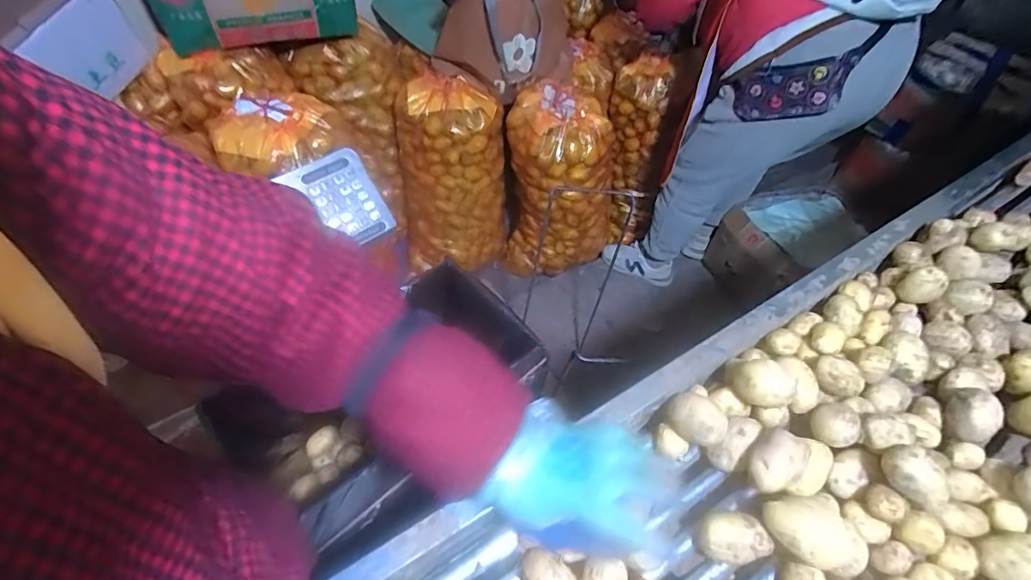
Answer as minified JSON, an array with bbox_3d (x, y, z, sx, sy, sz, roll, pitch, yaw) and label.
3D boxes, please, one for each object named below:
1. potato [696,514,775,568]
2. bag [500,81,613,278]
[{"bbox_3d":[0.197,0.229,0.448,0.052,0.042,0.041,-10,55,-11],"label":"potato"},{"bbox_3d":[0.122,-0.285,1.501,0.222,0.594,0.276,-31,61,-23],"label":"bag"}]

